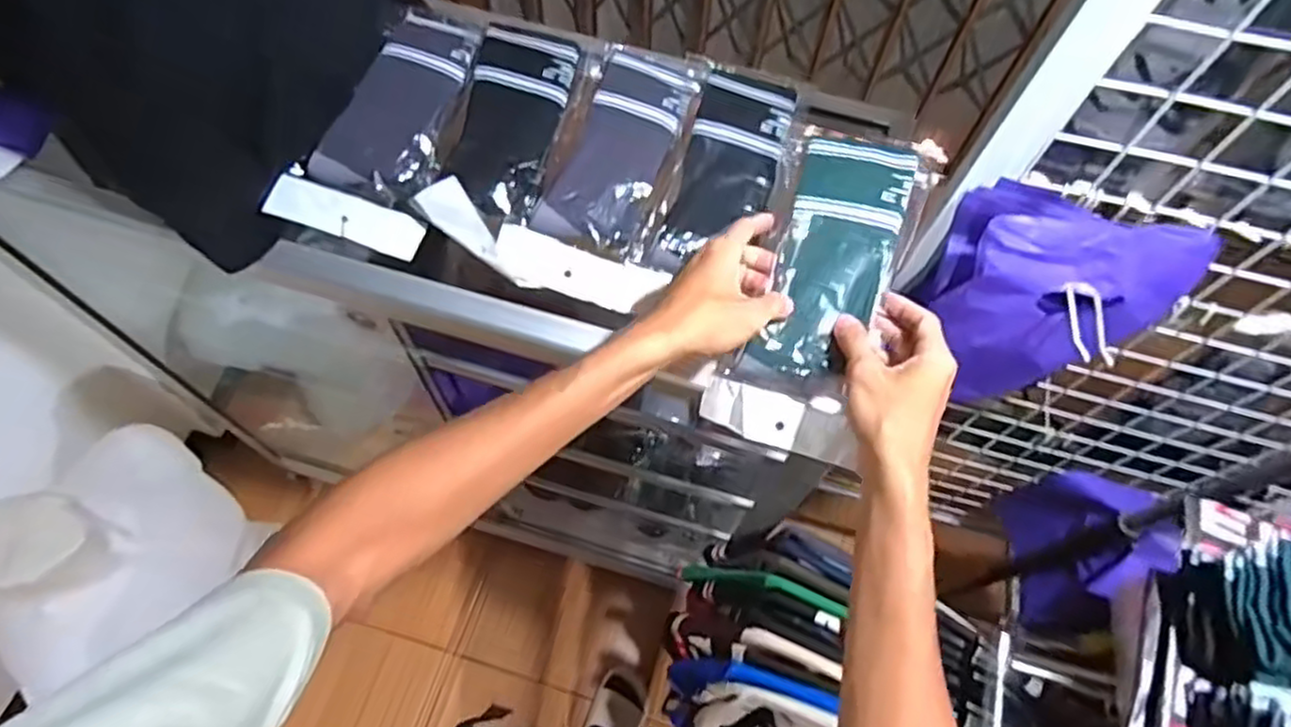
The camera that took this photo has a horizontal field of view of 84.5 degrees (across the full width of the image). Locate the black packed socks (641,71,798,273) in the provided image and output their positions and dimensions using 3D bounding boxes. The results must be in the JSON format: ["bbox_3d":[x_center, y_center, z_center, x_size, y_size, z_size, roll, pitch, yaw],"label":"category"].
[{"bbox_3d":[0.078,-0.186,0.667,0.089,0.030,0.239,17,65,5],"label":"black packed socks"}]

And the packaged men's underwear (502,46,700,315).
[{"bbox_3d":[-0.029,-0.187,0.674,0.138,0.032,0.280,15,65,4],"label":"packaged men's underwear"}]

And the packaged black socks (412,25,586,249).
[{"bbox_3d":[-0.130,-0.236,0.680,0.097,0.022,0.236,12,65,3],"label":"packaged black socks"}]

